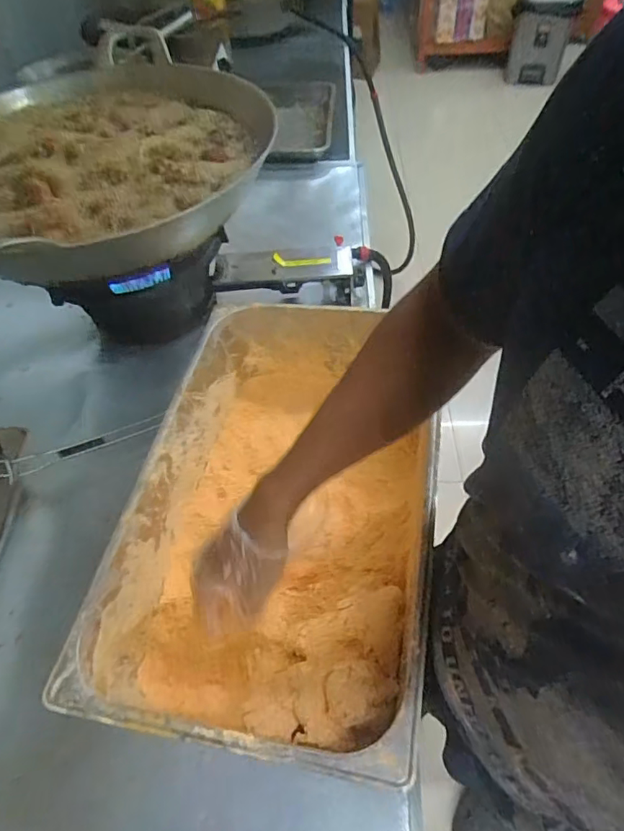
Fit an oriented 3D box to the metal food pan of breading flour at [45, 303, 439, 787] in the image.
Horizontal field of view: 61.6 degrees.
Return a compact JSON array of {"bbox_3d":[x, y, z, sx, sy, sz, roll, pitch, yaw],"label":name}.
[{"bbox_3d":[-0.029,0.098,0.628,0.319,0.150,0.535,7,54,9],"label":"metal food pan of breading flour"}]

